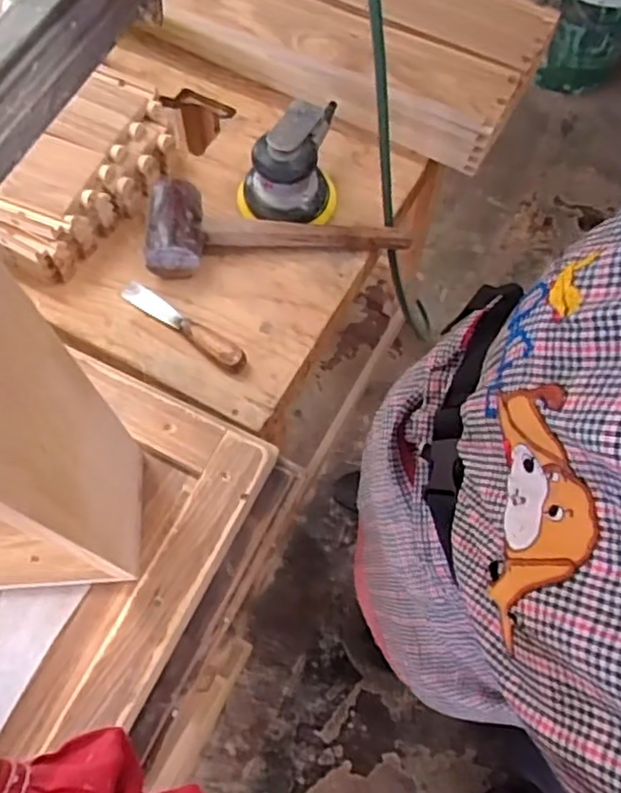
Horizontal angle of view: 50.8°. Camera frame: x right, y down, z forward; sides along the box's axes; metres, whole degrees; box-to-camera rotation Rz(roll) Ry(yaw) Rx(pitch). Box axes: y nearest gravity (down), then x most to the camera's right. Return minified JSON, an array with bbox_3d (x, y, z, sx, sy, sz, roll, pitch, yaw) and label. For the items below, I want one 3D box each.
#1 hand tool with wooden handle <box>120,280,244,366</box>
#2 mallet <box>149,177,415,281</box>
[{"bbox_3d":[-0.143,-0.083,0.719,0.170,0.021,0.027,34,71,13],"label":"hand tool with wooden handle"},{"bbox_3d":[-0.047,-0.189,0.744,0.266,0.065,0.107,1,67,0],"label":"mallet"}]

